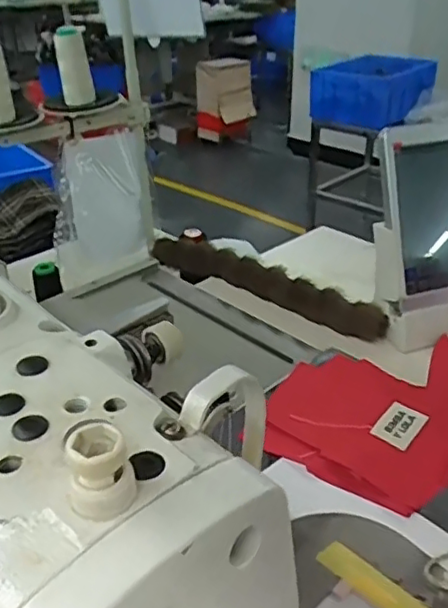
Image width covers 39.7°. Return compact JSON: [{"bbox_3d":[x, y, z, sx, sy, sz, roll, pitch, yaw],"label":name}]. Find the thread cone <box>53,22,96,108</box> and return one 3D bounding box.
[{"bbox_3d":[-0.216,-0.344,0.897,0.041,0.110,0.037,-14,34,-18],"label":"thread cone"}]

